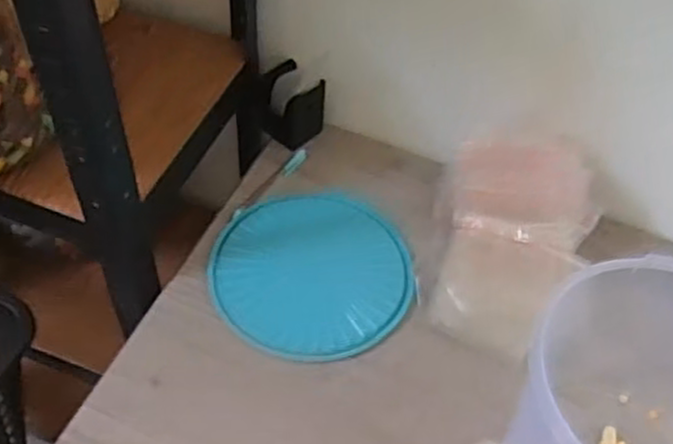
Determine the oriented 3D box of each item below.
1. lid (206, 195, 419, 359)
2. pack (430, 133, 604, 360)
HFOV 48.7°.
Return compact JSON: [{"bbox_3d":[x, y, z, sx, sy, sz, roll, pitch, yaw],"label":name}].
[{"bbox_3d":[-0.025,0.049,0.777,0.200,0.008,0.197,2,51,-3],"label":"lid"},{"bbox_3d":[0.181,0.023,0.744,0.157,0.107,0.211,8,51,2],"label":"pack"}]

